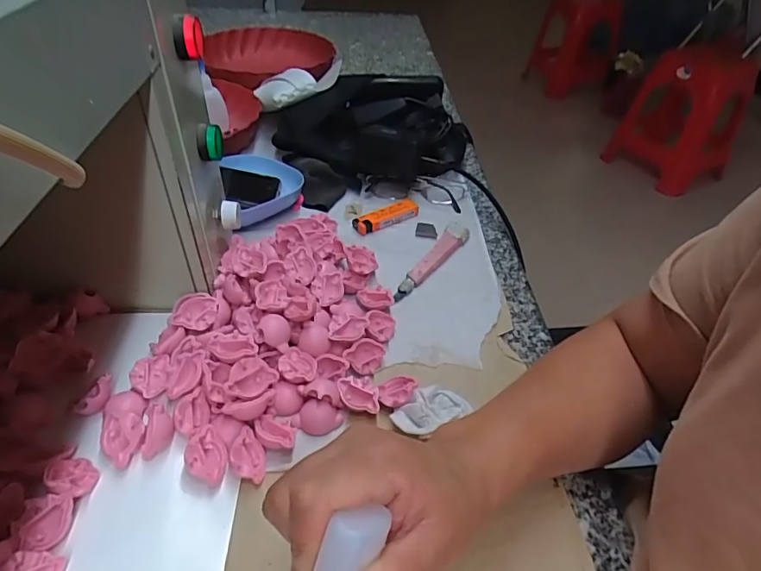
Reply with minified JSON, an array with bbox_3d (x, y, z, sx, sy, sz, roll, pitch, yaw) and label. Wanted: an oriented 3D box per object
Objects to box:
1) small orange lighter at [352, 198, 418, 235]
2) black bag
[{"bbox_3d":[0.008,-0.082,0.561,0.079,0.011,0.025,-24,49,-27],"label":"small orange lighter"},{"bbox_3d":[-0.022,-0.215,0.659,0.231,0.061,0.210,0,42,-4],"label":"black bag"}]

